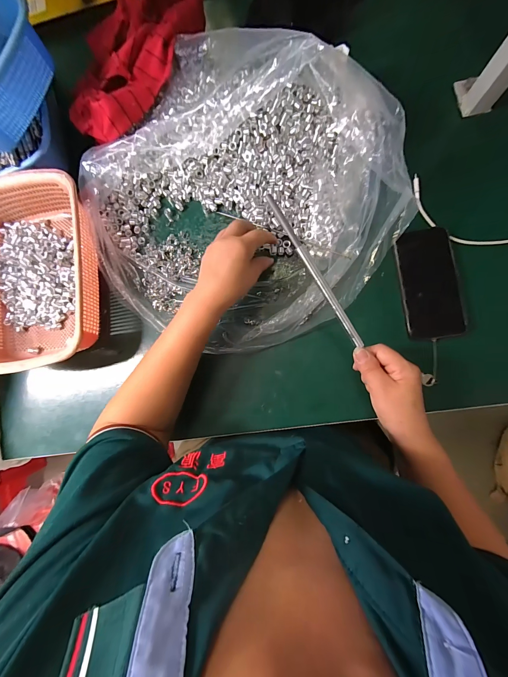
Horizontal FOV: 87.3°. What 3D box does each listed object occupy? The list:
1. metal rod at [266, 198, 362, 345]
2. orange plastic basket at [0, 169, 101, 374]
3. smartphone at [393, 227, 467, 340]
[{"bbox_3d":[0.074,-0.070,0.307,0.008,0.008,0.201,-35,105,4],"label":"metal rod"},{"bbox_3d":[-0.351,-0.100,0.421,0.206,0.077,0.289,-8,84,5],"label":"orange plastic basket"},{"bbox_3d":[0.252,-0.079,0.381,0.075,0.010,0.154,-9,84,5],"label":"smartphone"}]

